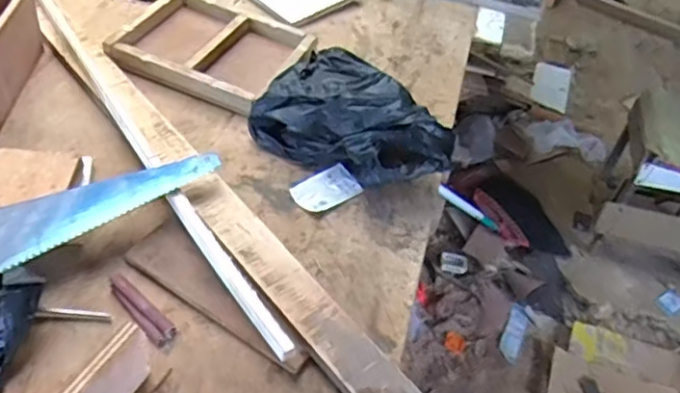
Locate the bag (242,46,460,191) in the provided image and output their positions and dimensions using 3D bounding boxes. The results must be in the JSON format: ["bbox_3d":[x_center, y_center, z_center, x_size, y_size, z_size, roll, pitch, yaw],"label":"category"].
[{"bbox_3d":[0.015,-0.100,0.935,0.280,0.108,0.173,37,51,23],"label":"bag"}]

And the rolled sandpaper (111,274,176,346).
[{"bbox_3d":[-0.224,0.124,0.735,0.030,0.019,0.096,-29,54,-35],"label":"rolled sandpaper"}]

